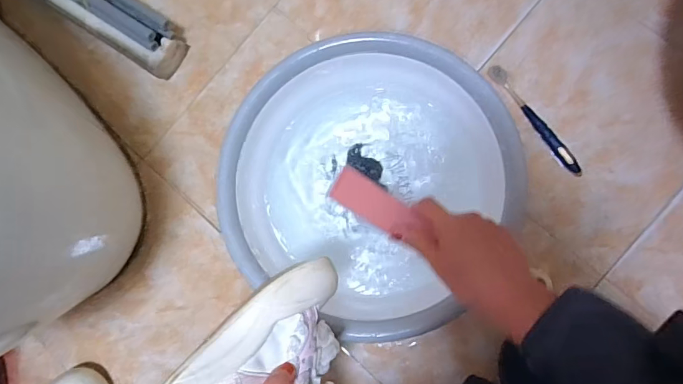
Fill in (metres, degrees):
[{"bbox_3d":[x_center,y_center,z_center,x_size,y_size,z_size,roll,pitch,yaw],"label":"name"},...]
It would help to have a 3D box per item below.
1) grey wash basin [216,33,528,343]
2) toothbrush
[{"bbox_3d":[0.035,-0.015,0.557,0.320,0.127,0.311,-1,84,8],"label":"grey wash basin"},{"bbox_3d":[0.261,-0.097,0.600,0.022,0.016,0.182,-35,81,3],"label":"toothbrush"}]

